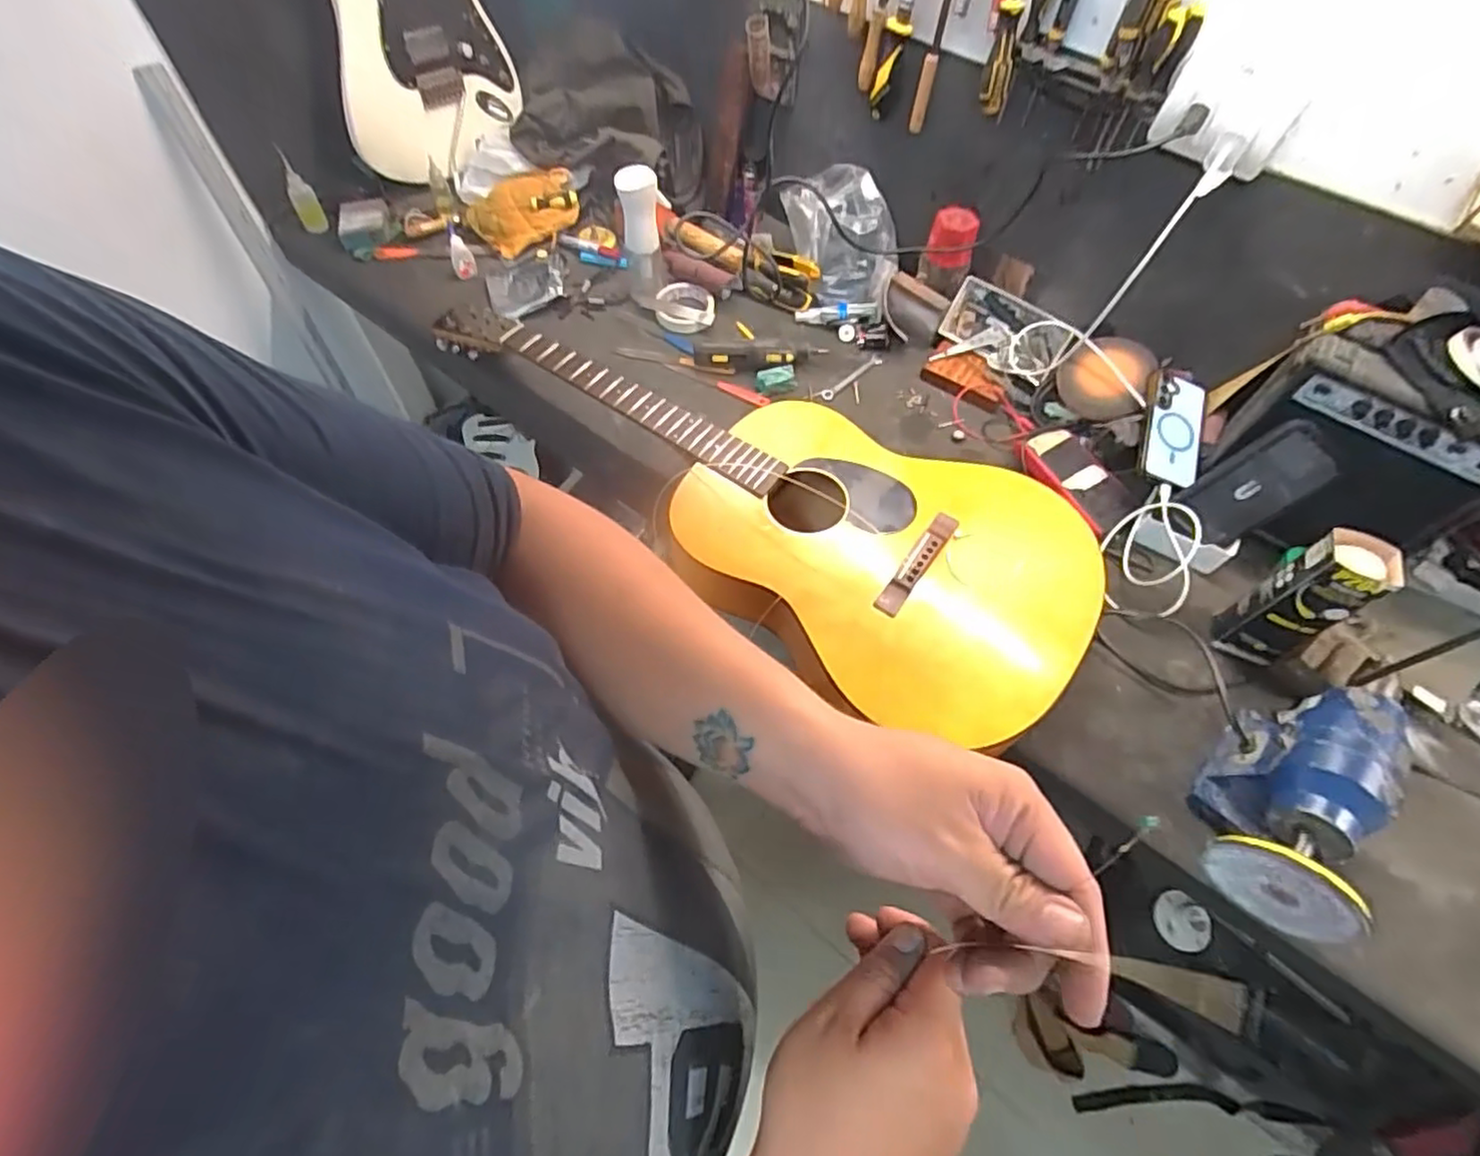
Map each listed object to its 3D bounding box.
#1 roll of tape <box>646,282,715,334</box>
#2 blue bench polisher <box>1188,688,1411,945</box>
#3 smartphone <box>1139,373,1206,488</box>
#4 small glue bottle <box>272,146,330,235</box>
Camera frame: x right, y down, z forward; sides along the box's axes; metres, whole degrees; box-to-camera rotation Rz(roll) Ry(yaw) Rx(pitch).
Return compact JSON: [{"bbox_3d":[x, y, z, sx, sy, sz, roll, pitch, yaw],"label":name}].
[{"bbox_3d":[-0.088,-0.431,1.076,0.097,0.016,0.097,1,60,-1],"label":"roll of tape"},{"bbox_3d":[0.538,0.212,0.667,0.102,0.143,0.247,35,65,17],"label":"blue bench polisher"},{"bbox_3d":[0.566,-0.197,0.887,0.079,0.013,0.174,18,73,0],"label":"smartphone"},{"bbox_3d":[-0.708,-0.619,1.090,0.040,0.121,0.034,-27,64,-16],"label":"small glue bottle"}]

